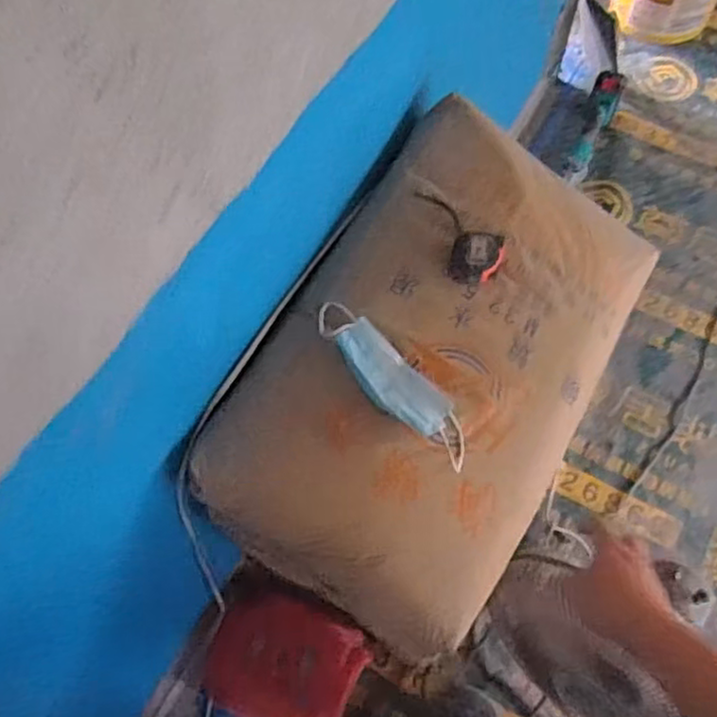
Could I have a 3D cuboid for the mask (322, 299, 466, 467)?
[{"bbox_3d":[0.038,0.022,0.846,0.256,0.025,0.072,41,74,18],"label":"mask"}]

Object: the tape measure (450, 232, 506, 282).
[{"bbox_3d":[0.152,-0.131,0.895,0.063,0.047,0.054,14,68,9],"label":"tape measure"}]

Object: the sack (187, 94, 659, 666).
[{"bbox_3d":[0.104,0.006,0.910,0.380,0.147,0.647,28,70,14],"label":"sack"}]

